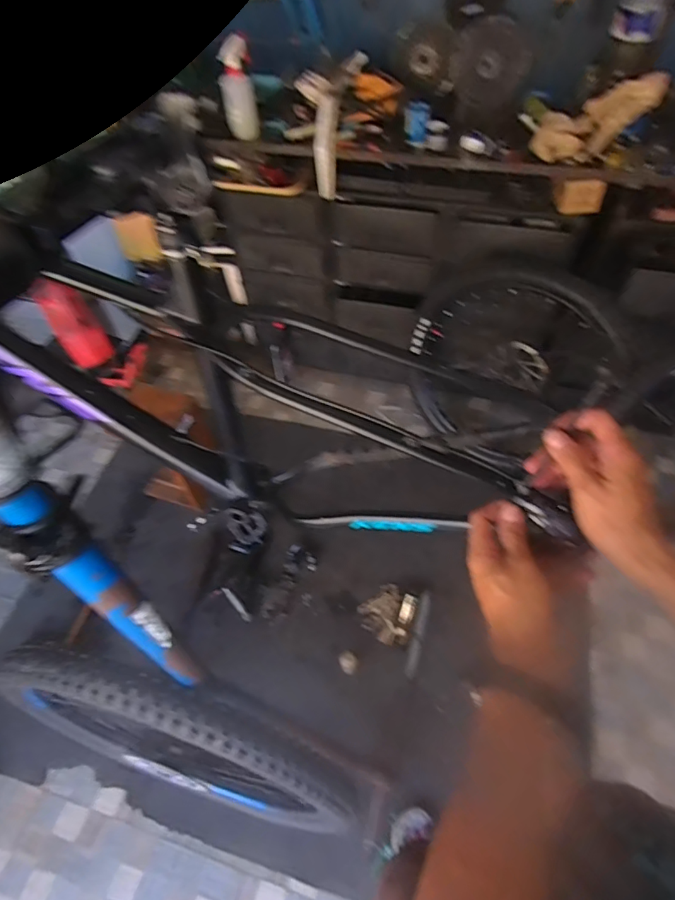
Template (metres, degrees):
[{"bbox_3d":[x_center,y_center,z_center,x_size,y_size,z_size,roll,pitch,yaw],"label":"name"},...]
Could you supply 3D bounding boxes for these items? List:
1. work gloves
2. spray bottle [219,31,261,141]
[{"bbox_3d":[0.636,-0.826,1.224,0.343,0.079,0.195,-29,55,3],"label":"work gloves"},{"bbox_3d":[-0.265,-0.963,1.327,0.087,0.213,0.061,-11,55,-4],"label":"spray bottle"}]

